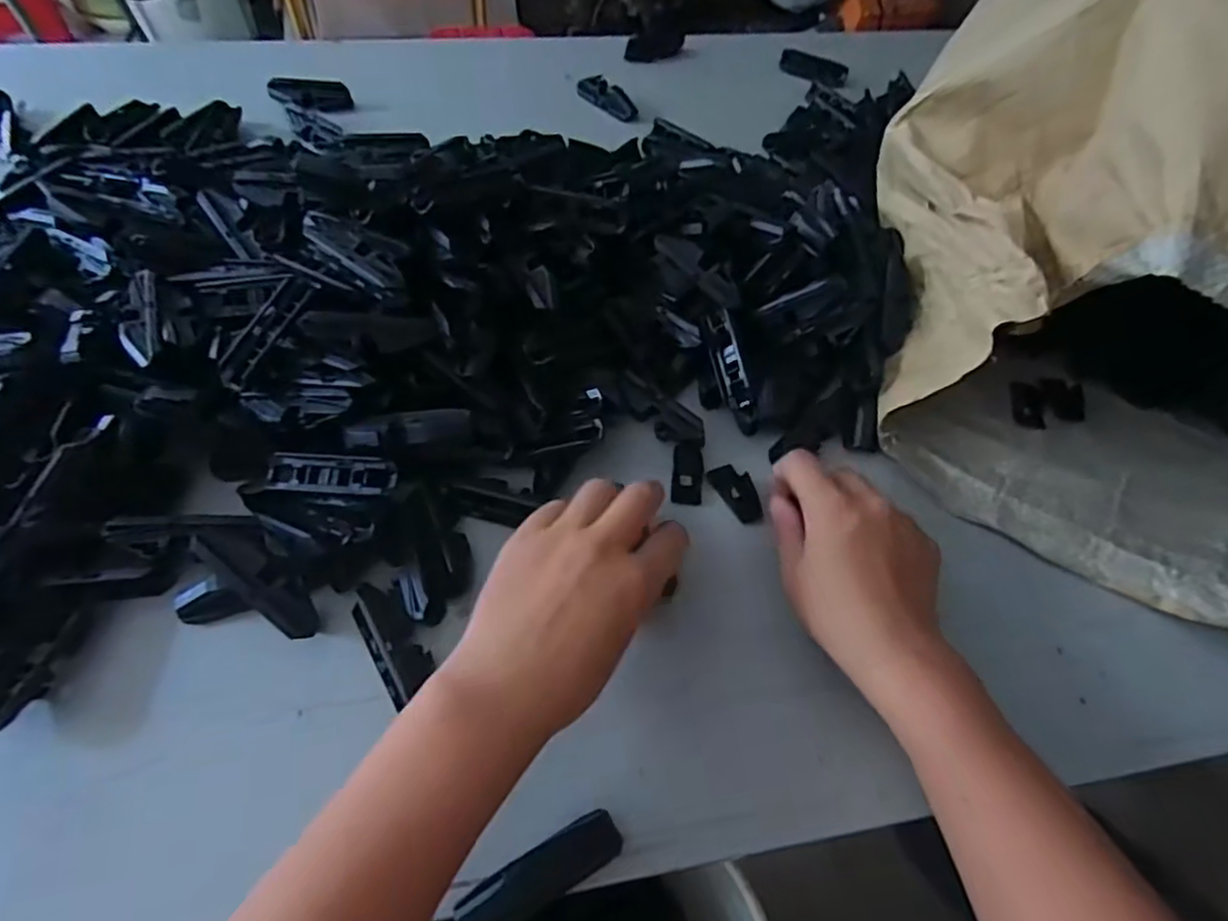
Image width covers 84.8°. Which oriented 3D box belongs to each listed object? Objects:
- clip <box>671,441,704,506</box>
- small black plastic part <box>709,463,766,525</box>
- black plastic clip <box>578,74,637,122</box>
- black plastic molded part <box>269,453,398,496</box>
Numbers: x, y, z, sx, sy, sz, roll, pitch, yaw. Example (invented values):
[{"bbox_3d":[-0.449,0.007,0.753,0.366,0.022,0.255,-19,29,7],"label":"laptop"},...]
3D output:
[{"bbox_3d":[0.046,0.008,0.414,0.019,0.006,0.042,6,55,1],"label":"clip"},{"bbox_3d":[0.076,0.019,0.407,0.021,0.004,0.042,-22,59,-18],"label":"small black plastic part"},{"bbox_3d":[-0.007,-0.353,0.652,0.072,0.015,0.029,38,61,21],"label":"black plastic clip"},{"bbox_3d":[-0.152,0.009,0.360,0.071,0.018,0.019,6,55,1],"label":"black plastic molded part"}]

